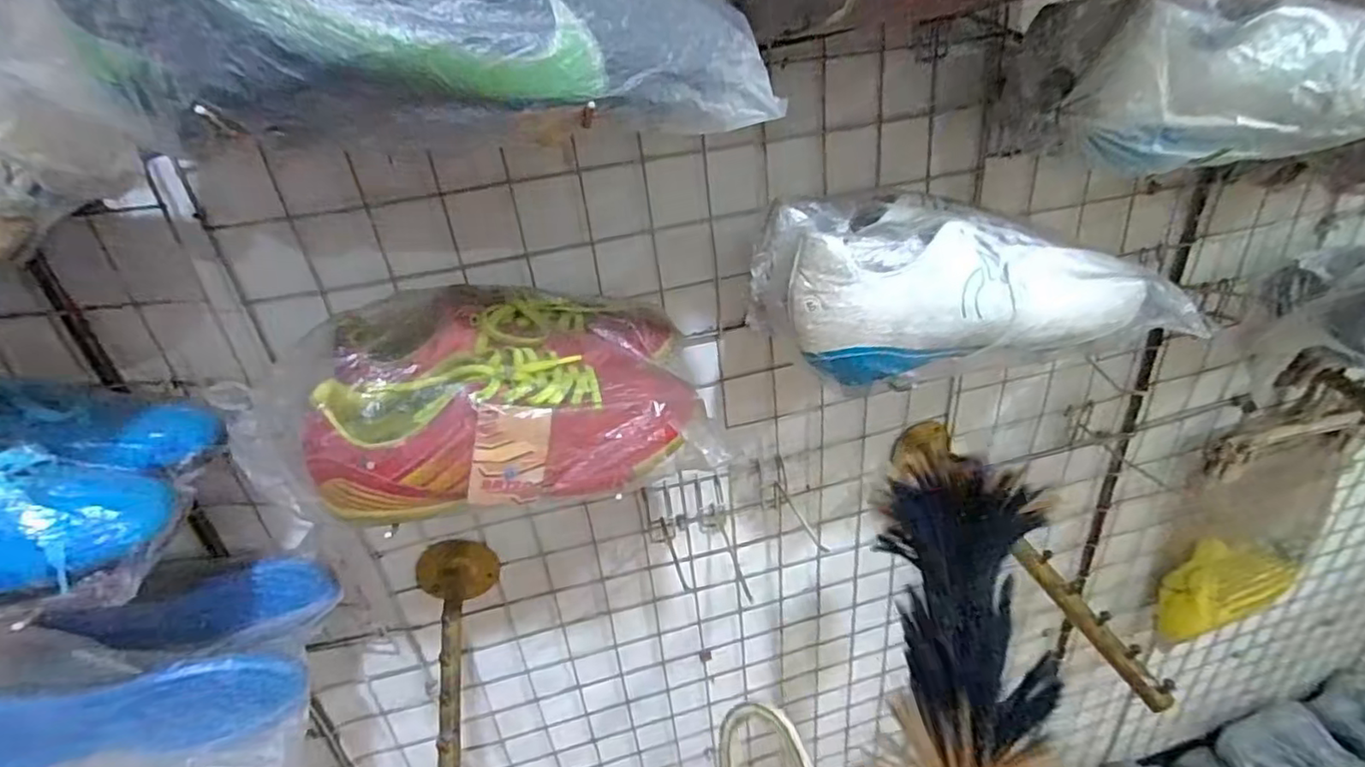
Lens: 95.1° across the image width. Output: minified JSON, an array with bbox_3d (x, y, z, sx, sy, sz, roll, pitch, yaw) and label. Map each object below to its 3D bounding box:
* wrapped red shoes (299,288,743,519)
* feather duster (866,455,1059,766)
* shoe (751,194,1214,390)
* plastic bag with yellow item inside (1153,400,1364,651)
[{"bbox_3d":[-0.112,0.002,0.392,0.239,0.085,0.141,-9,30,-6],"label":"wrapped red shoes"},{"bbox_3d":[0.157,0.192,0.341,0.092,0.050,0.298,2,63,14],"label":"feather duster"},{"bbox_3d":[0.189,-0.073,0.417,0.271,0.093,0.088,-8,30,-3],"label":"shoe"},{"bbox_3d":[0.768,0.187,0.856,0.228,0.326,0.085,-18,32,-20],"label":"plastic bag with yellow item inside"}]

